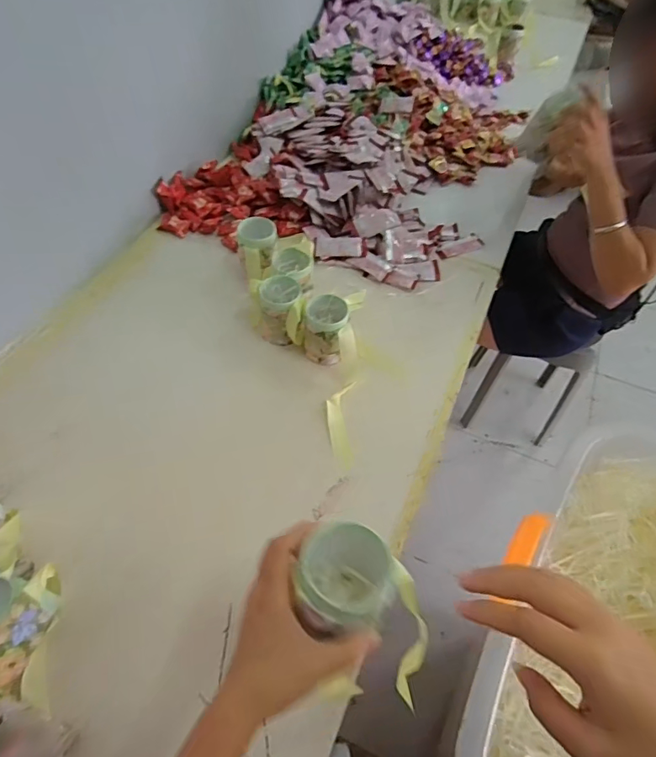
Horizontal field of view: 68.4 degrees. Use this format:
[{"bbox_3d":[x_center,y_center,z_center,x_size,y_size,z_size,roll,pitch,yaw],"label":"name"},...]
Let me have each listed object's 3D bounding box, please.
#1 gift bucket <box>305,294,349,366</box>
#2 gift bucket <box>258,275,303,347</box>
[{"bbox_3d":[-0.002,-0.078,0.782,0.075,0.086,0.085,5,54,1],"label":"gift bucket"},{"bbox_3d":[-0.077,-0.106,0.801,0.067,0.092,0.076,1,54,-2],"label":"gift bucket"}]

